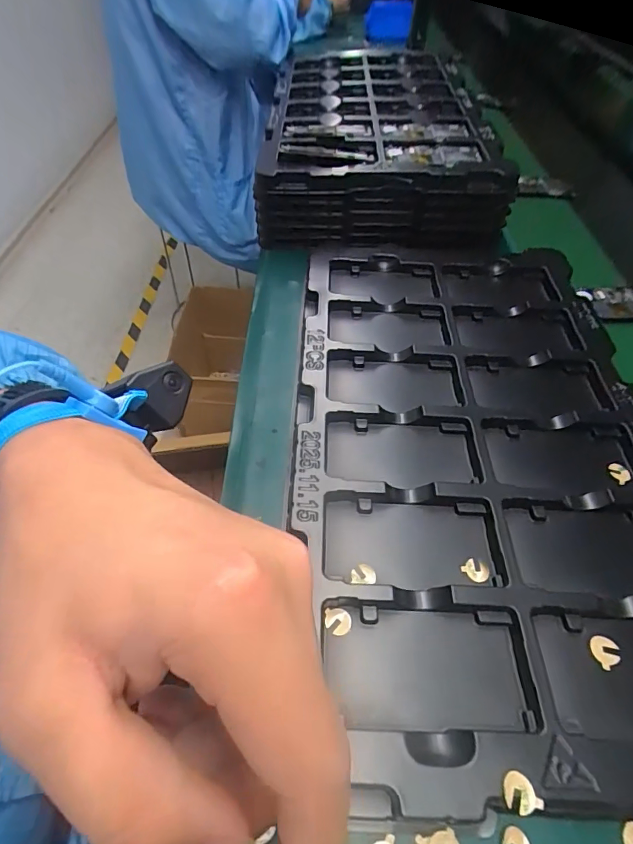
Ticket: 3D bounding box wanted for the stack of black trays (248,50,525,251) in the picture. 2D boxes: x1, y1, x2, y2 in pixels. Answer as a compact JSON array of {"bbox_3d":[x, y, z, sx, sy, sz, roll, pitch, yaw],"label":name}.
[{"bbox_3d":[0.090,-0.498,0.744,0.331,0.094,0.581,0,52,1],"label":"stack of black trays"}]

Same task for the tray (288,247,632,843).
[{"bbox_3d":[0.145,0.000,0.403,0.319,0.021,0.555,0,52,1],"label":"tray"}]

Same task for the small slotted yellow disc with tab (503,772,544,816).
[{"bbox_3d":[0.109,0.201,0.234,0.018,0.004,0.018,0,52,1],"label":"small slotted yellow disc with tab"}]

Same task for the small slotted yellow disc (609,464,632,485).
[{"bbox_3d":[0.269,0.045,0.385,0.017,0.004,0.018,0,52,1],"label":"small slotted yellow disc"}]

